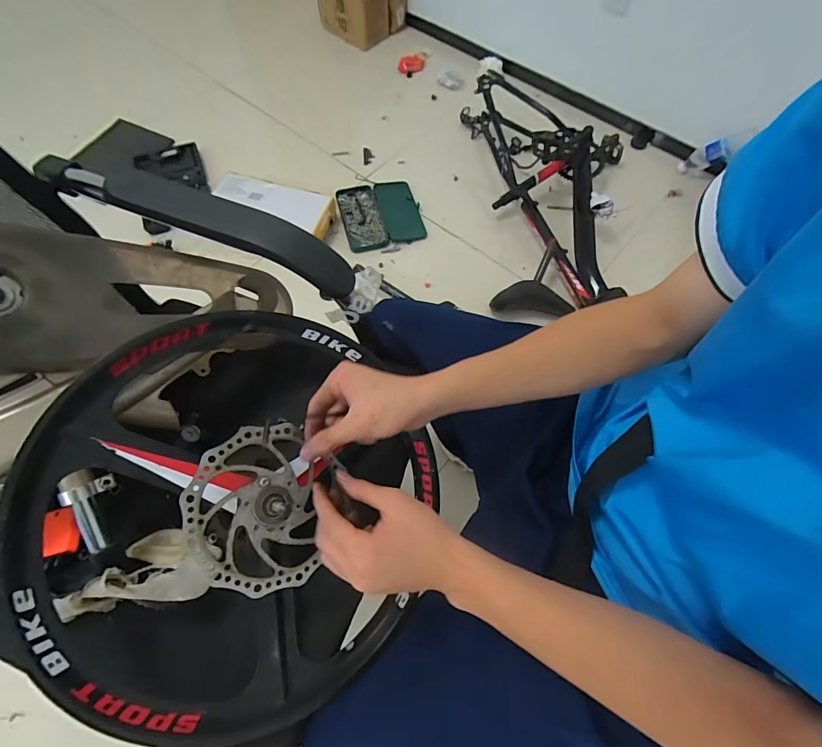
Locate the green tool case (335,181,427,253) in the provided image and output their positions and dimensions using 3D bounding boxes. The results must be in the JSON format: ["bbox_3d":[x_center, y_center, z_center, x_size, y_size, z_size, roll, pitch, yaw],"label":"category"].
[{"bbox_3d":[-0.093,-0.501,1.279,0.245,0.038,0.259,-14,67,-7],"label":"green tool case"}]

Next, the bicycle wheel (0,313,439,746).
[{"bbox_3d":[-0.149,0.128,0.412,0.394,0.067,0.402,5,77,-23],"label":"bicycle wheel"}]

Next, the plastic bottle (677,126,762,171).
[{"bbox_3d":[0.994,-0.728,1.315,0.218,0.060,0.078,-26,66,15],"label":"plastic bottle"}]

